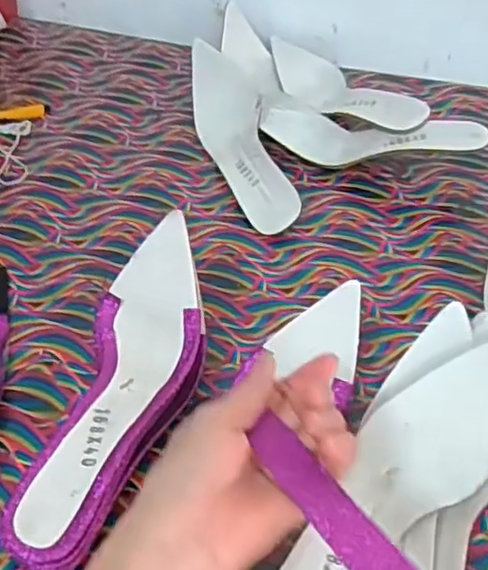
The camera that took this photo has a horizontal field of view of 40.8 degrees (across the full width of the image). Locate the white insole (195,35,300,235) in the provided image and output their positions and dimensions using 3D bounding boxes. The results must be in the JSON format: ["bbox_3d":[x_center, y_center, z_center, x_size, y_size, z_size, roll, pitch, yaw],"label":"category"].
[{"bbox_3d":[0.001,-0.156,0.675,0.069,0.065,0.252,-16,49,-15],"label":"white insole"}]

